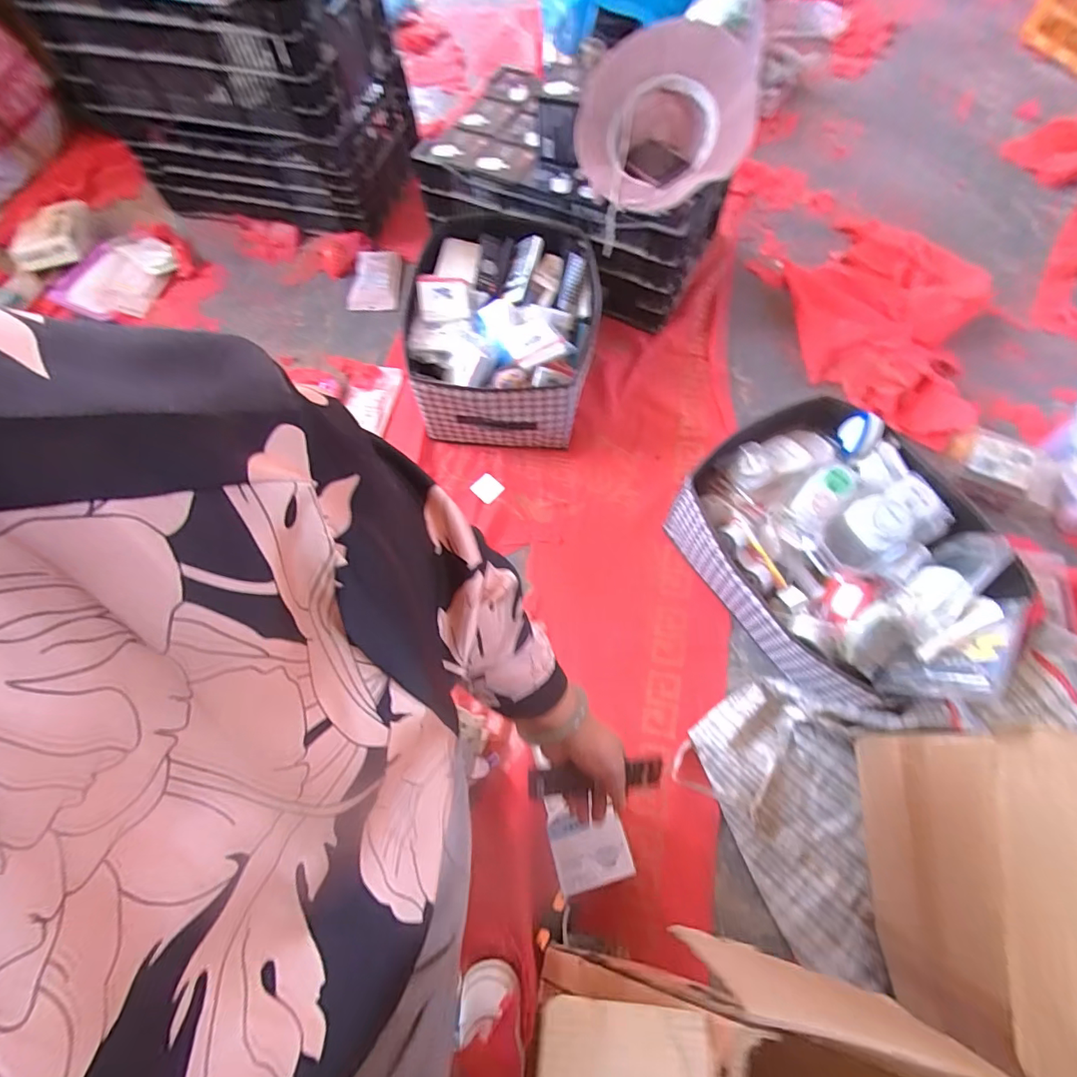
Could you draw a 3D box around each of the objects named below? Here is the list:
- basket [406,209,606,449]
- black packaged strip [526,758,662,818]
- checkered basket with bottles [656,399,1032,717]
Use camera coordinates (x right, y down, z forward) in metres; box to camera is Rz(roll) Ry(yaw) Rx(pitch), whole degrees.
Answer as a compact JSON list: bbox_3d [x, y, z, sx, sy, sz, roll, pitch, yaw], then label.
[{"bbox_3d":[-0.065,-0.430,1.000,0.348,0.171,0.478,1,66,2],"label":"basket"},{"bbox_3d":[0.059,0.250,0.517,0.139,0.013,0.036,-4,103,-4],"label":"black packaged strip"},{"bbox_3d":[0.452,0.018,0.768,0.358,0.205,0.438,-35,70,-13],"label":"checkered basket with bottles"}]

